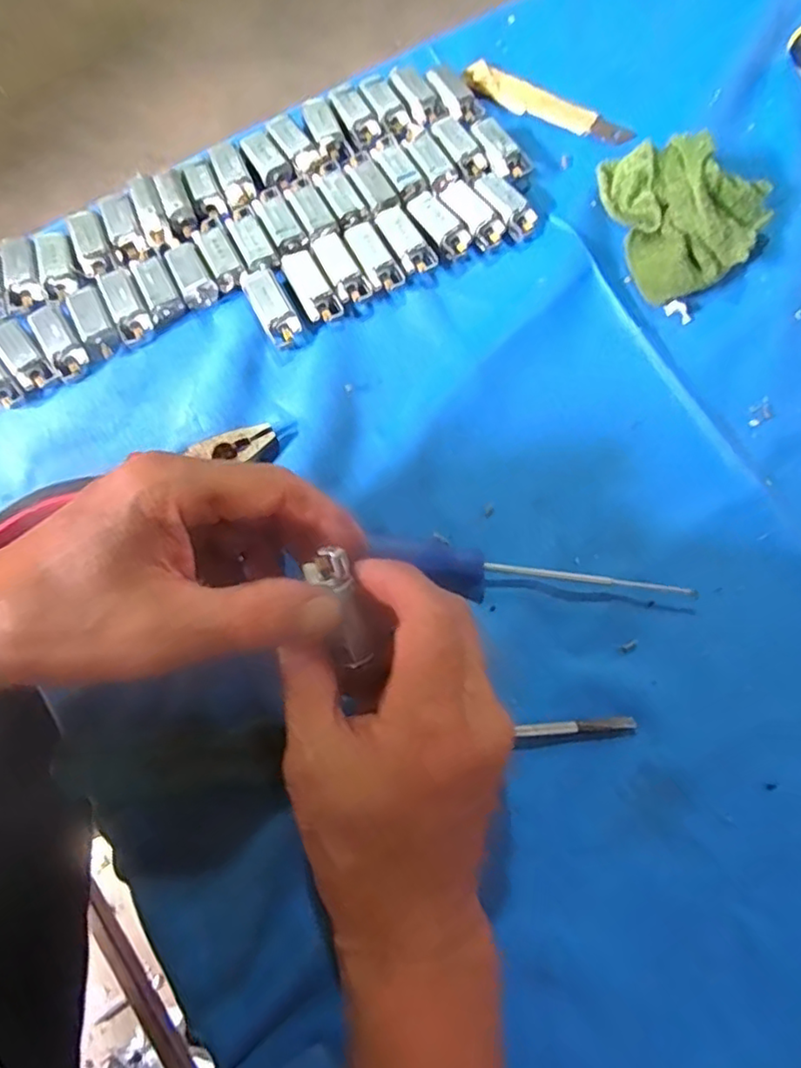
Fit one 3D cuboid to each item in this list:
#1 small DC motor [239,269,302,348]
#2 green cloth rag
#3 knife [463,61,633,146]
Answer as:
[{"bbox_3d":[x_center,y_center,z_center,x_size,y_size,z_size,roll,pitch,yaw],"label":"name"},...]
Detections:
[{"bbox_3d":[-0.075,-0.131,0.354,0.019,0.013,0.049,-28,74,-8],"label":"small DC motor"},{"bbox_3d":[0.165,-0.193,0.359,0.076,0.039,0.102,-16,73,-5],"label":"green cloth rag"},{"bbox_3d":[0.097,-0.283,0.409,0.114,0.006,0.029,24,74,8],"label":"knife"}]

